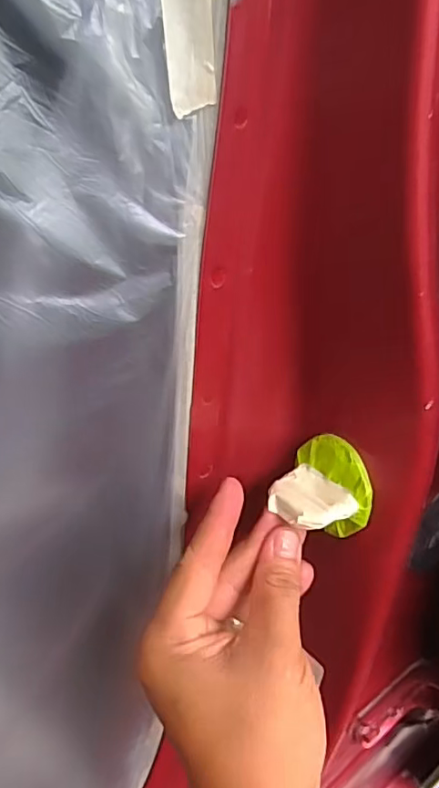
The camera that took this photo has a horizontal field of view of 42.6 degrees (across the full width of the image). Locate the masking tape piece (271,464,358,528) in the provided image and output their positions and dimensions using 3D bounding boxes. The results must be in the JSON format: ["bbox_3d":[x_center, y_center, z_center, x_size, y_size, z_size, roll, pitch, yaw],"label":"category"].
[{"bbox_3d":[0.045,0.053,0.288,0.034,0.007,0.039,-27,44,-22],"label":"masking tape piece"}]

